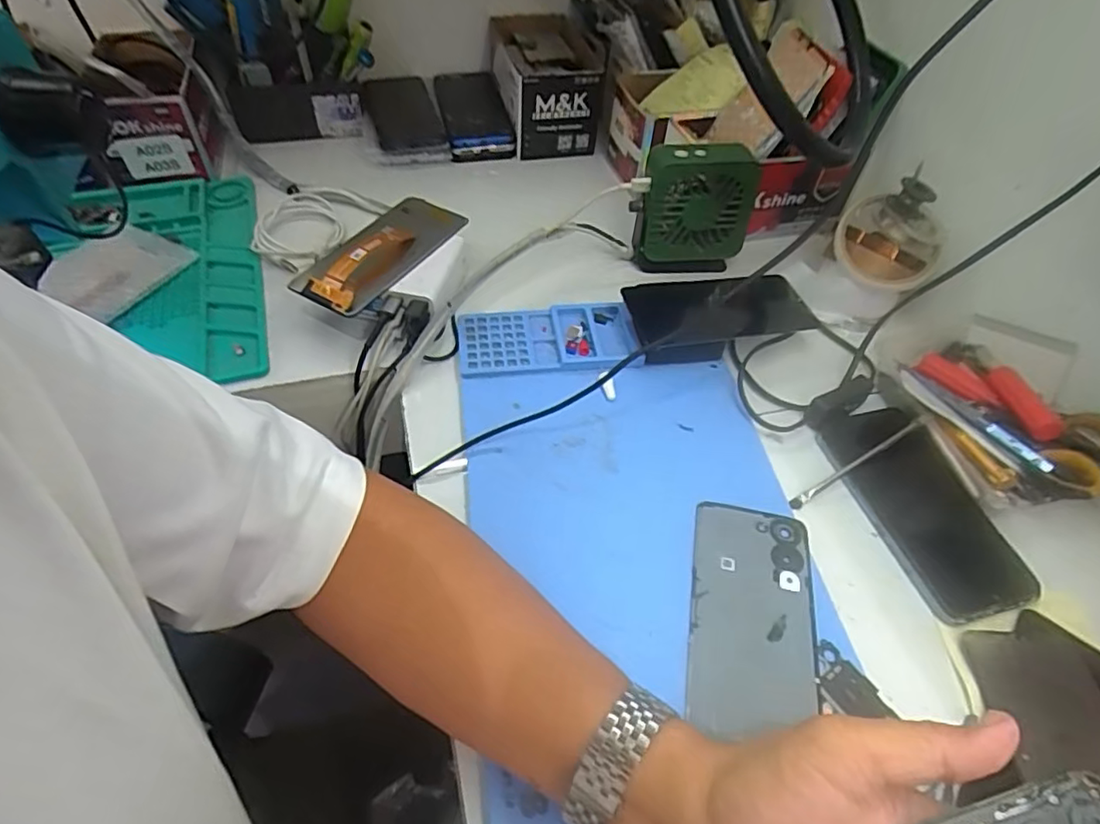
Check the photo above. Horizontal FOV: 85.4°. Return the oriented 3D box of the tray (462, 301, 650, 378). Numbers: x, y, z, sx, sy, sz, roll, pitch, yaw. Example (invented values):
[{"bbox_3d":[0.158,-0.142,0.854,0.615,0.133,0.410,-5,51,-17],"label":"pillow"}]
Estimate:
[{"bbox_3d":[0.000,-0.061,0.492,0.144,0.011,0.068,-3,52,-7],"label":"tray"}]

